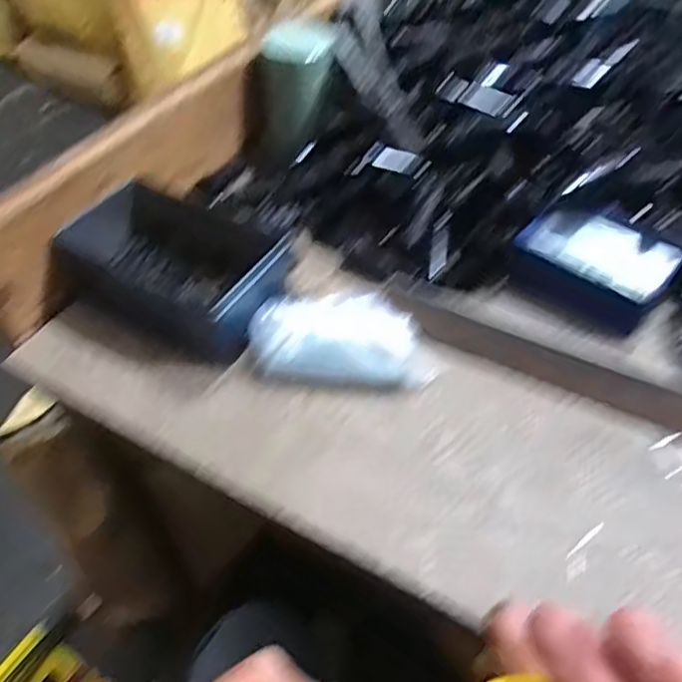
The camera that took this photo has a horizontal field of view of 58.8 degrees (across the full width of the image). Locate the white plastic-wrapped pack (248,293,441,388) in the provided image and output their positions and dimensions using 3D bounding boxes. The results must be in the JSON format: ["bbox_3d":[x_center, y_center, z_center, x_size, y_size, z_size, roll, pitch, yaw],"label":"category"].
[{"bbox_3d":[0.003,-0.001,0.436,0.132,0.037,0.060,3,49,0],"label":"white plastic-wrapped pack"}]

